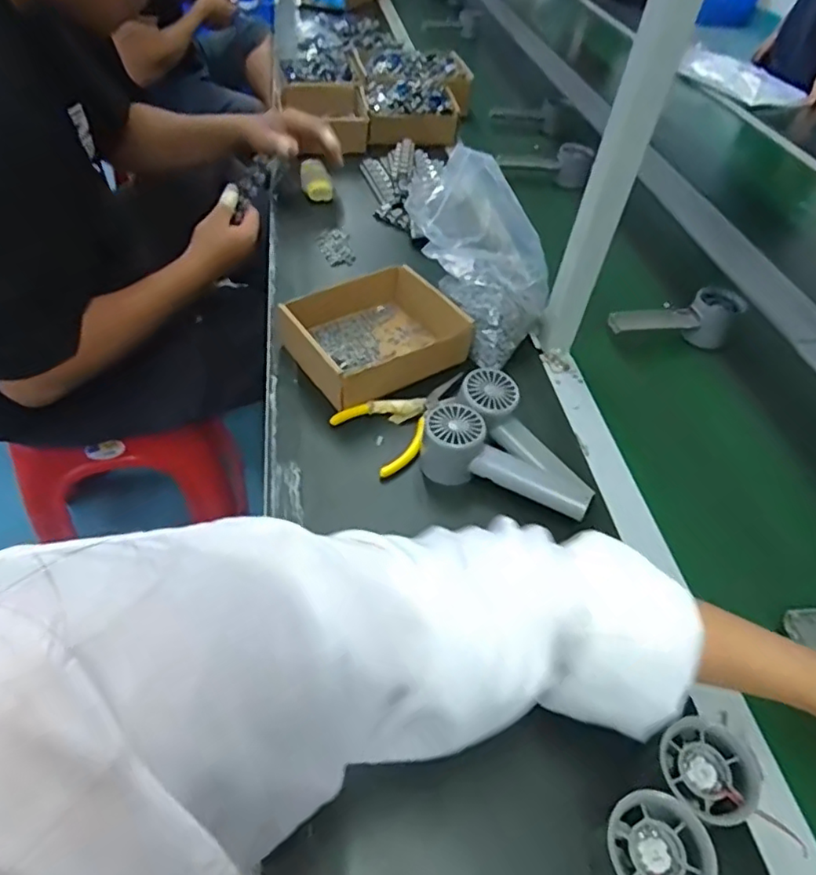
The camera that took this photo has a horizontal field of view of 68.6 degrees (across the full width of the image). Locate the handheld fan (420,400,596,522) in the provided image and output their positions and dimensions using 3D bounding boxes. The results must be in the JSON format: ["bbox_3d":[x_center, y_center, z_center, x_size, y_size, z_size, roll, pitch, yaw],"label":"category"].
[{"bbox_3d":[0.084,0.030,0.537,0.155,0.054,0.054,31,52,23],"label":"handheld fan"}]

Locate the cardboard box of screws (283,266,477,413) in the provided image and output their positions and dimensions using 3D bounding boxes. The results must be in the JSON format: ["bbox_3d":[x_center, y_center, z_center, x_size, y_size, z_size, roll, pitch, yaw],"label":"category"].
[{"bbox_3d":[-0.036,-0.113,0.659,0.179,0.052,0.155,-26,54,-26],"label":"cardboard box of screws"}]

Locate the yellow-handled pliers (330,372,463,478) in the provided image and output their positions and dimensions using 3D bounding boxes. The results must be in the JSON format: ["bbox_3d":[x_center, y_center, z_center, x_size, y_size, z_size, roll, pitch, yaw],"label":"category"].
[{"bbox_3d":[0.005,-0.021,0.600,0.137,0.015,0.086,-28,54,-27],"label":"yellow-handled pliers"}]

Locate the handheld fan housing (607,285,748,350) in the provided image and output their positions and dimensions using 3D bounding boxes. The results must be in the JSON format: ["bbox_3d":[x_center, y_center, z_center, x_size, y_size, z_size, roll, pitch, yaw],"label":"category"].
[{"bbox_3d":[0.321,-0.133,0.739,0.155,0.085,0.044,-9,48,-13],"label":"handheld fan housing"}]

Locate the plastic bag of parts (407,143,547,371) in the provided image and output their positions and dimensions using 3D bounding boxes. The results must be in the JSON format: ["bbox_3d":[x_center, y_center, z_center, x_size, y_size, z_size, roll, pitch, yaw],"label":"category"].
[{"bbox_3d":[0.088,-0.196,0.657,0.133,0.188,0.130,14,47,10],"label":"plastic bag of parts"}]

